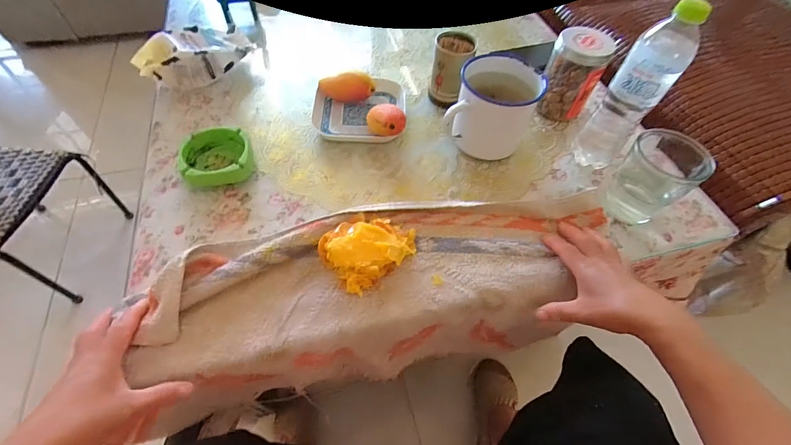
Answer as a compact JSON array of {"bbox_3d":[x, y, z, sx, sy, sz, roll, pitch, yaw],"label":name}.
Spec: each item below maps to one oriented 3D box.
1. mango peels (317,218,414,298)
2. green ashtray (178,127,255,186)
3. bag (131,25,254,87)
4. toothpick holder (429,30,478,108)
[{"bbox_3d":[-0.032,0.026,0.446,0.106,0.027,0.086,-34,64,-25],"label":"mango peels"},{"bbox_3d":[-0.251,-0.090,0.518,0.096,0.036,0.092,-13,57,-14],"label":"green ashtray"},{"bbox_3d":[-0.341,-0.287,0.624,0.185,0.063,0.081,-26,61,-21],"label":"bag"},{"bbox_3d":[0.091,-0.248,0.607,0.066,0.096,0.077,12,55,4],"label":"toothpick holder"}]

